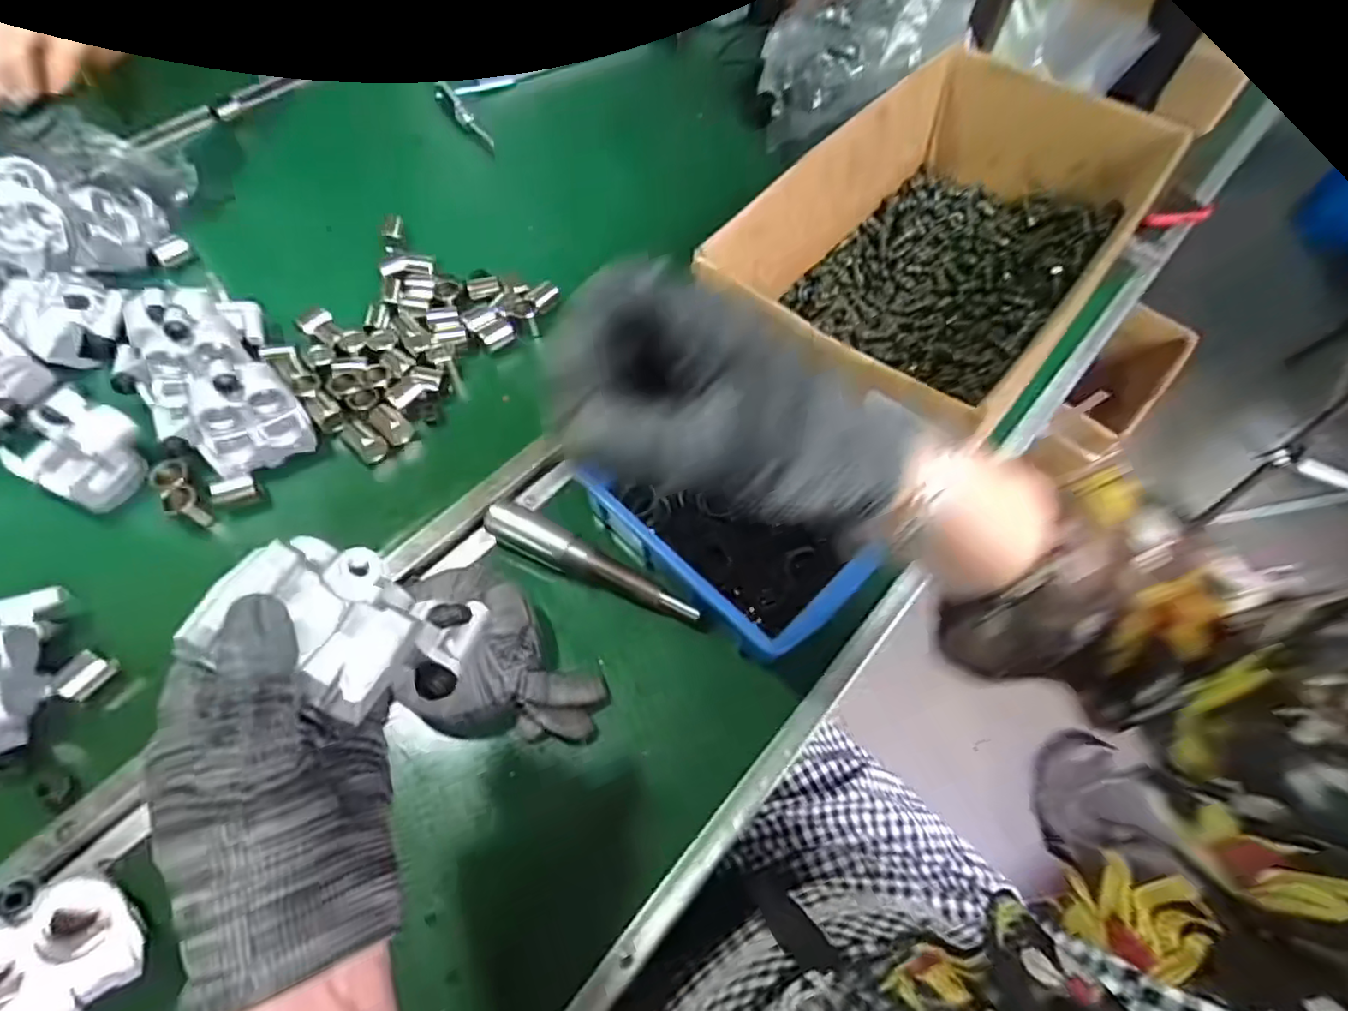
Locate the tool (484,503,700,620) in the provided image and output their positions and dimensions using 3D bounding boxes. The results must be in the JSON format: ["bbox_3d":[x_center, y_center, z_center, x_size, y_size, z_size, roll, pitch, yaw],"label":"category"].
[{"bbox_3d":[-0.063,0.046,0.457,0.167,0.020,0.029,27,63,13],"label":"tool"}]

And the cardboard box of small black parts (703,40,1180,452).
[{"bbox_3d":[0.221,-0.208,0.531,0.222,0.133,0.406,36,65,17],"label":"cardboard box of small black parts"}]

